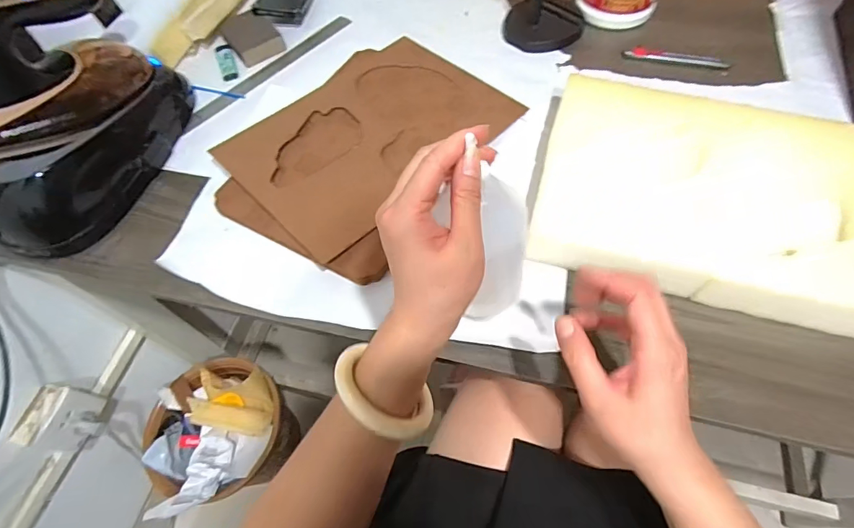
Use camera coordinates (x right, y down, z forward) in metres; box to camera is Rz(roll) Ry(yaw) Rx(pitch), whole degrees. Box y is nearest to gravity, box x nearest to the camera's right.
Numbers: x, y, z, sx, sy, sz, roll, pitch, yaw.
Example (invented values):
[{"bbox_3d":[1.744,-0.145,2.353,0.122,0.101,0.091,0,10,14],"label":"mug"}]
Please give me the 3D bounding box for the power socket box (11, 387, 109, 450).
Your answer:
[{"bbox_3d":[-0.550,0.238,0.667,0.053,0.104,0.093,12,62,10],"label":"power socket box"}]

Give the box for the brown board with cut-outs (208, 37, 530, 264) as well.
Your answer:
[{"bbox_3d":[-0.077,-0.175,0.559,0.326,0.012,0.245,-40,66,-18],"label":"brown board with cut-outs"}]

